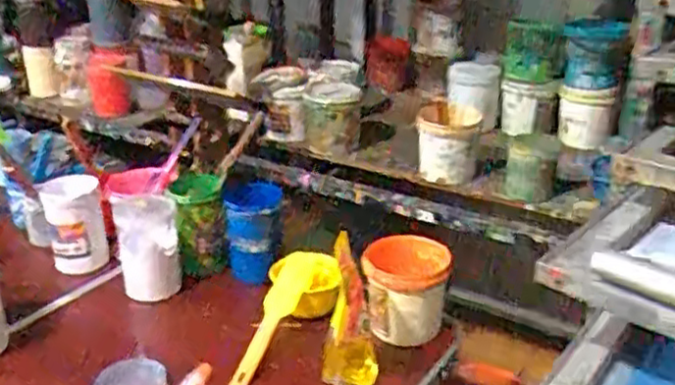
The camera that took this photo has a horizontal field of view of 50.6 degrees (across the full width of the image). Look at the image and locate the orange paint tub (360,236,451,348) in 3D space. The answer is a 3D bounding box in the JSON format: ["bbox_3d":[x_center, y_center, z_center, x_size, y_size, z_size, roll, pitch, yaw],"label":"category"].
[{"bbox_3d":[0.103,0.148,1.088,0.127,0.129,0.106,5,26,10],"label":"orange paint tub"}]

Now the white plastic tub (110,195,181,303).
[{"bbox_3d":[-0.312,0.094,1.182,0.093,0.157,0.090,0,25,0],"label":"white plastic tub"}]

